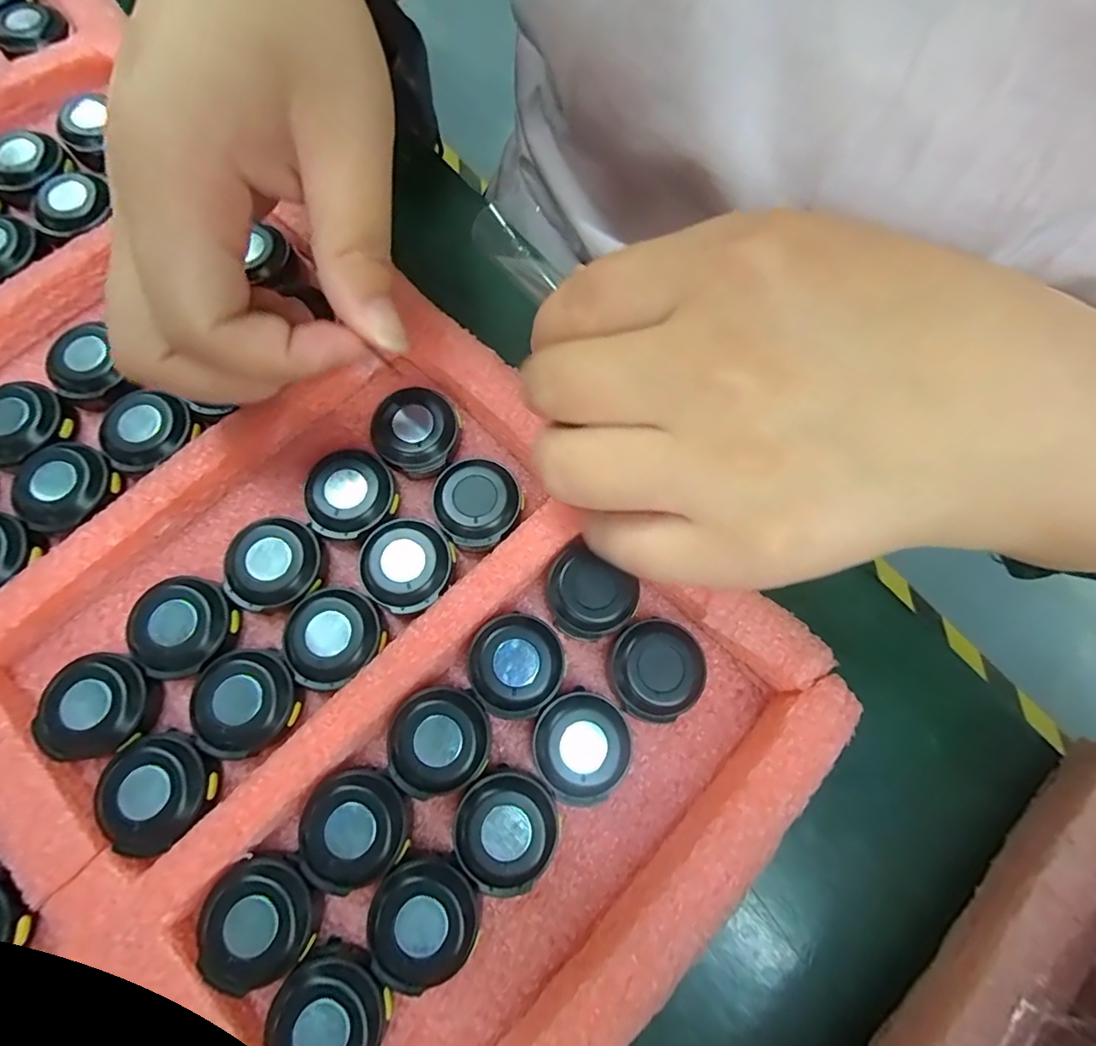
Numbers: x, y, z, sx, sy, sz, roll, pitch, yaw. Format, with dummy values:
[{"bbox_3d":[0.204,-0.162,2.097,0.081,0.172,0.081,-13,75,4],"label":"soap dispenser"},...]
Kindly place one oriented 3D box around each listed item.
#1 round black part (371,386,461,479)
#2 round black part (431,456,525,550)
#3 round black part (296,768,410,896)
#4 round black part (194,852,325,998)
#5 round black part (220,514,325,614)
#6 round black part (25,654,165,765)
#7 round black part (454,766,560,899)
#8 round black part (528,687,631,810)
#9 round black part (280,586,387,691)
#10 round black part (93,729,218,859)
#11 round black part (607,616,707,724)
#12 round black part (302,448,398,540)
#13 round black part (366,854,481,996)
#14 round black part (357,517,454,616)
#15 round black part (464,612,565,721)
[{"bbox_3d":[-0.045,-0.032,0.192,0.029,0.010,0.029,1,74,-3],"label":"round black part"},{"bbox_3d":[-0.024,-0.006,0.185,0.028,0.010,0.028,0,73,-1],"label":"round black part"},{"bbox_3d":[-0.055,0.086,0.156,0.029,0.011,0.030,0,73,-1],"label":"round black part"},{"bbox_3d":[-0.077,0.105,0.145,0.029,0.007,0.029,39,76,10],"label":"round black part"},{"bbox_3d":[-0.088,0.014,0.177,0.029,0.011,0.028,0,73,-1],"label":"round black part"},{"bbox_3d":[-0.133,0.054,0.163,0.030,0.011,0.028,1,74,-3],"label":"round black part"},{"bbox_3d":[-0.012,0.088,0.157,0.028,0.012,0.030,0,73,-1],"label":"round black part"},{"bbox_3d":[0.010,0.067,0.164,0.028,0.012,0.029,0,73,-1],"label":"round black part"},{"bbox_3d":[-0.067,0.036,0.171,0.028,0.011,0.028,0,73,-1],"label":"round black part"},{"bbox_3d":[-0.112,0.077,0.156,0.030,0.009,0.030,1,74,-3],"label":"round black part"},{"bbox_3d":[0.034,0.046,0.172,0.028,0.012,0.029,0,73,-1],"label":"round black part"},{"bbox_3d":[-0.067,-0.009,0.184,0.028,0.011,0.029,0,73,-1],"label":"round black part"},{"bbox_3d":[-0.034,0.108,0.149,0.028,0.012,0.029,0,73,-1],"label":"round black part"},{"bbox_3d":[-0.046,0.014,0.178,0.029,0.010,0.028,0,73,-1],"label":"round black part"},{"bbox_3d":[-0.010,0.044,0.170,0.028,0.012,0.030,0,73,-1],"label":"round black part"}]

